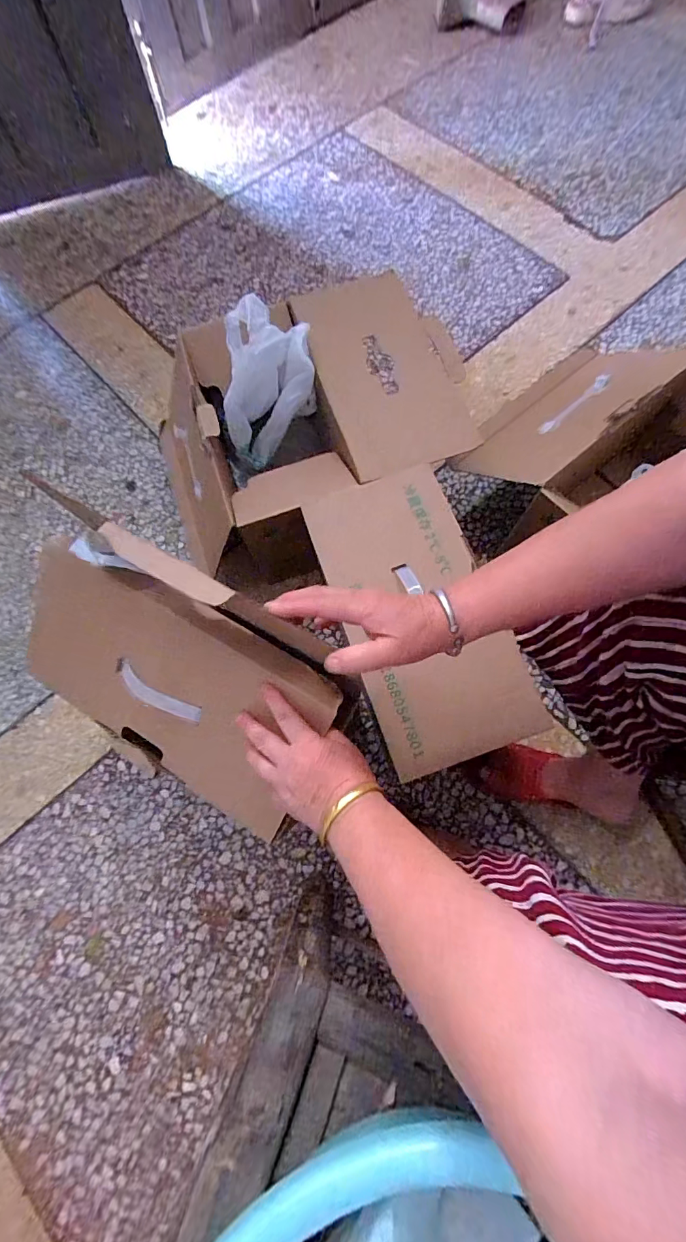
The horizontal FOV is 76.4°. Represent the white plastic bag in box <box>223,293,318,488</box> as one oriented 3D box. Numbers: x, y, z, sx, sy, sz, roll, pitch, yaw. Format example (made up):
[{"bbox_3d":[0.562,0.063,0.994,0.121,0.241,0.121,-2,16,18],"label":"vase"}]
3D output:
[{"bbox_3d":[-0.123,-0.360,0.698,0.164,0.210,0.145,-10,73,-2],"label":"white plastic bag in box"}]

